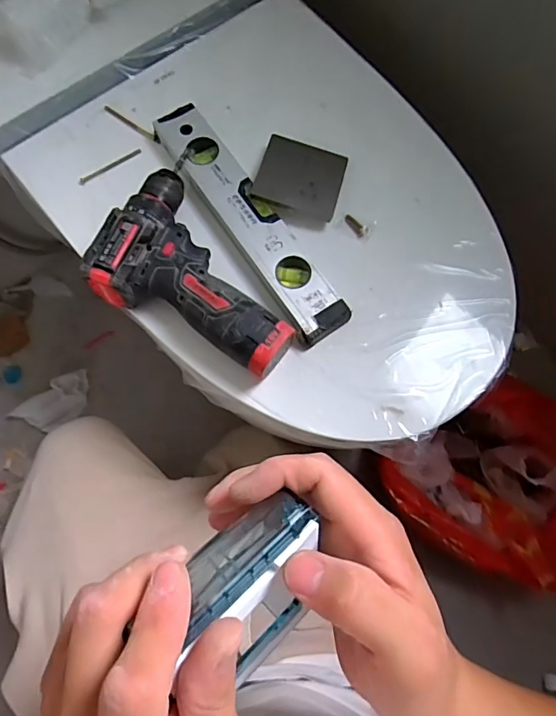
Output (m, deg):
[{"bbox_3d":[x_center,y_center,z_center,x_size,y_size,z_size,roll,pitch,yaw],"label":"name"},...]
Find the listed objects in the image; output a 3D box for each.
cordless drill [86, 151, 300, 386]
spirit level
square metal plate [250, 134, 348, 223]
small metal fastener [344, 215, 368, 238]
[{"bbox_3d":[-0.063,-0.084,0.449,0.198,0.057,0.150,26,75,8],"label":"cordless drill"},{"bbox_3d":[-0.032,-0.139,0.482,0.052,0.023,0.287,-33,76,-9],"label":"spirit level"},{"bbox_3d":[0.024,-0.186,0.492,0.084,0.008,0.079,16,71,3],"label":"square metal plate"},{"bbox_3d":[0.080,-0.137,0.496,0.012,0.008,0.032,-35,63,-10],"label":"small metal fastener"}]

